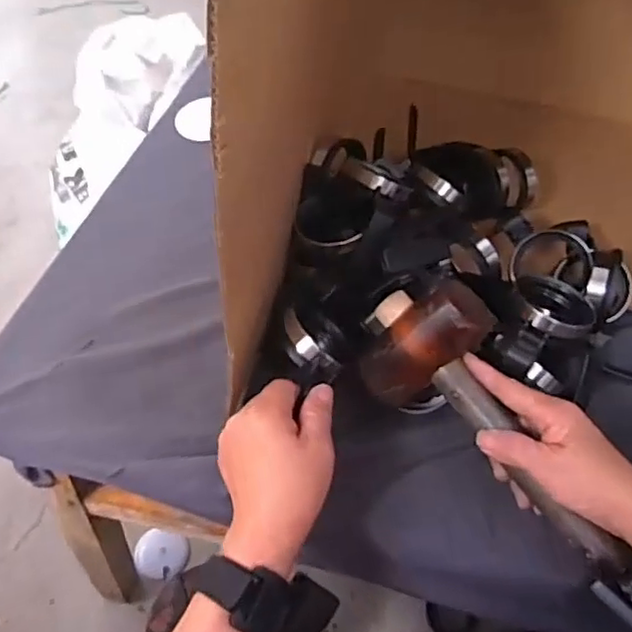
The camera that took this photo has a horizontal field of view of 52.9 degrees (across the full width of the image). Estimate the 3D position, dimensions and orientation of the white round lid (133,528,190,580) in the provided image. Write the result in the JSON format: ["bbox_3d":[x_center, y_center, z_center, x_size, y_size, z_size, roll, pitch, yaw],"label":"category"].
[{"bbox_3d":[-0.226,0.347,0.930,0.081,0.006,0.069,-17,73,13],"label":"white round lid"}]

